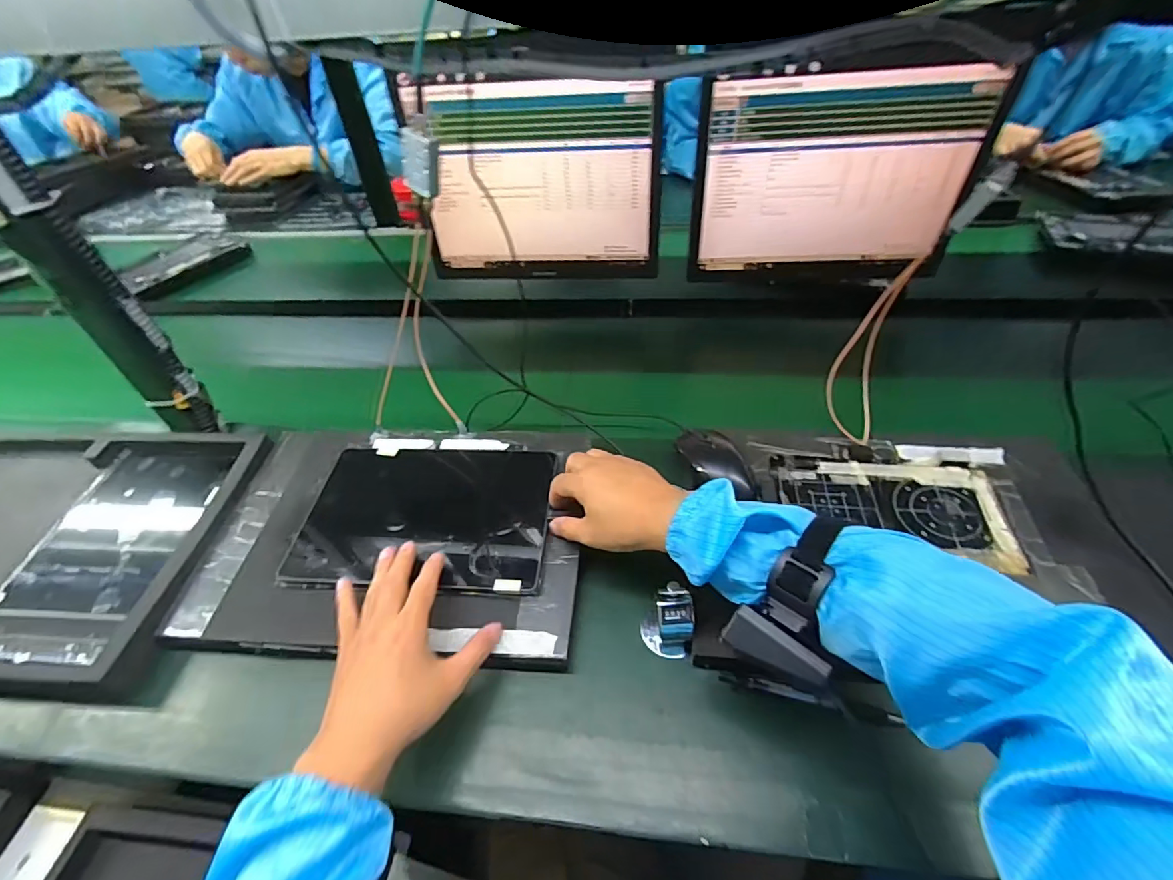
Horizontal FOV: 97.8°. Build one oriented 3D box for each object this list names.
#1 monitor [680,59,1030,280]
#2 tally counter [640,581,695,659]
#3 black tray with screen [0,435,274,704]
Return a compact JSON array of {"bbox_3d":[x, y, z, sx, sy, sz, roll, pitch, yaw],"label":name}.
[{"bbox_3d":[0.334,-0.346,0.696,0.357,0.272,0.088,0,46,4],"label":"monitor"},{"bbox_3d":[0.074,0.159,0.449,0.047,0.057,0.045,-5,46,-1],"label":"tally counter"},{"bbox_3d":[-0.627,0.104,0.563,0.456,0.036,0.303,2,46,6],"label":"black tray with screen"}]

